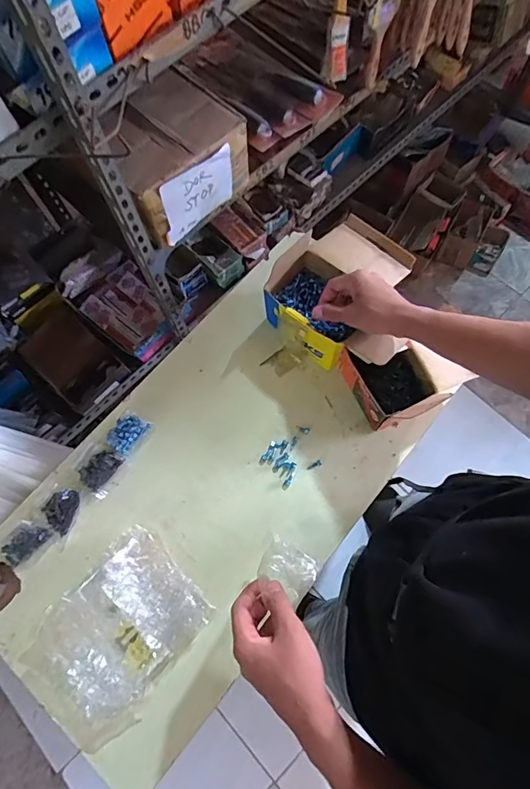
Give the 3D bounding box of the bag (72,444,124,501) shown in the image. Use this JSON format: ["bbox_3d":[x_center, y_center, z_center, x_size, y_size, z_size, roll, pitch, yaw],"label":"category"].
[{"bbox_3d":[-0.253,0.113,0.672,0.058,0.013,0.066,24,74,9],"label":"bag"}]

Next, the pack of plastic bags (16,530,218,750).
[{"bbox_3d":[-0.197,0.314,0.584,0.226,0.047,0.169,-43,76,-12],"label":"pack of plastic bags"}]

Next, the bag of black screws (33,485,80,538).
[{"bbox_3d":[-0.300,0.168,0.657,0.053,0.015,0.061,33,75,11],"label":"bag of black screws"}]

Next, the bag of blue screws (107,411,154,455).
[{"bbox_3d":[-0.210,0.058,0.679,0.047,0.014,0.059,28,74,10],"label":"bag of blue screws"}]

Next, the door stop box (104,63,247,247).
[{"bbox_3d":[-0.147,-0.375,0.711,0.155,0.119,0.203,43,77,14],"label":"door stop box"}]

